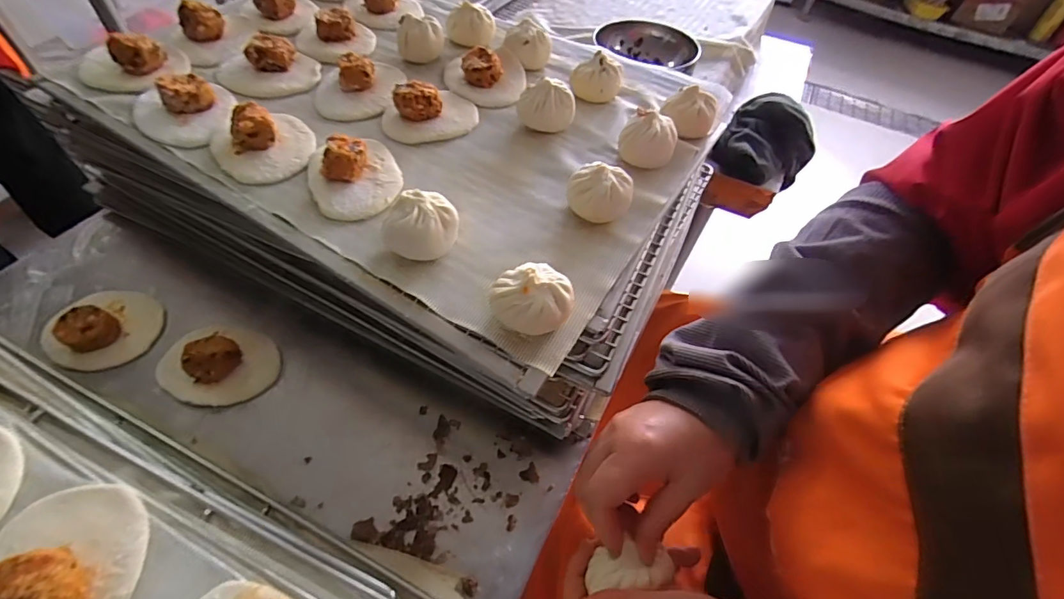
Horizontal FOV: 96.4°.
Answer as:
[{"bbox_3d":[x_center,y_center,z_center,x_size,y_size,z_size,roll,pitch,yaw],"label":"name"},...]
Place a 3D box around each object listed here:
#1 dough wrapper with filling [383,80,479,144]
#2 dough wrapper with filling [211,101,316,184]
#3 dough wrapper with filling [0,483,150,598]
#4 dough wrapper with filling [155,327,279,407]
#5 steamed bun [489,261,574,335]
[{"bbox_3d":[-0.103,-0.194,0.476,0.094,0.033,0.067,-24,60,-22],"label":"dough wrapper with filling"},{"bbox_3d":[-0.243,-0.149,0.426,0.082,0.034,0.093,-26,61,-23],"label":"dough wrapper with filling"},{"bbox_3d":[-0.255,0.144,0.242,0.082,0.034,0.100,8,53,-1],"label":"dough wrapper with filling"},{"bbox_3d":[-0.287,0.055,0.434,0.088,0.042,0.084,3,53,-4],"label":"dough wrapper with filling"},{"bbox_3d":[0.000,-0.002,0.338,0.057,0.041,0.051,6,53,-2],"label":"steamed bun"}]

